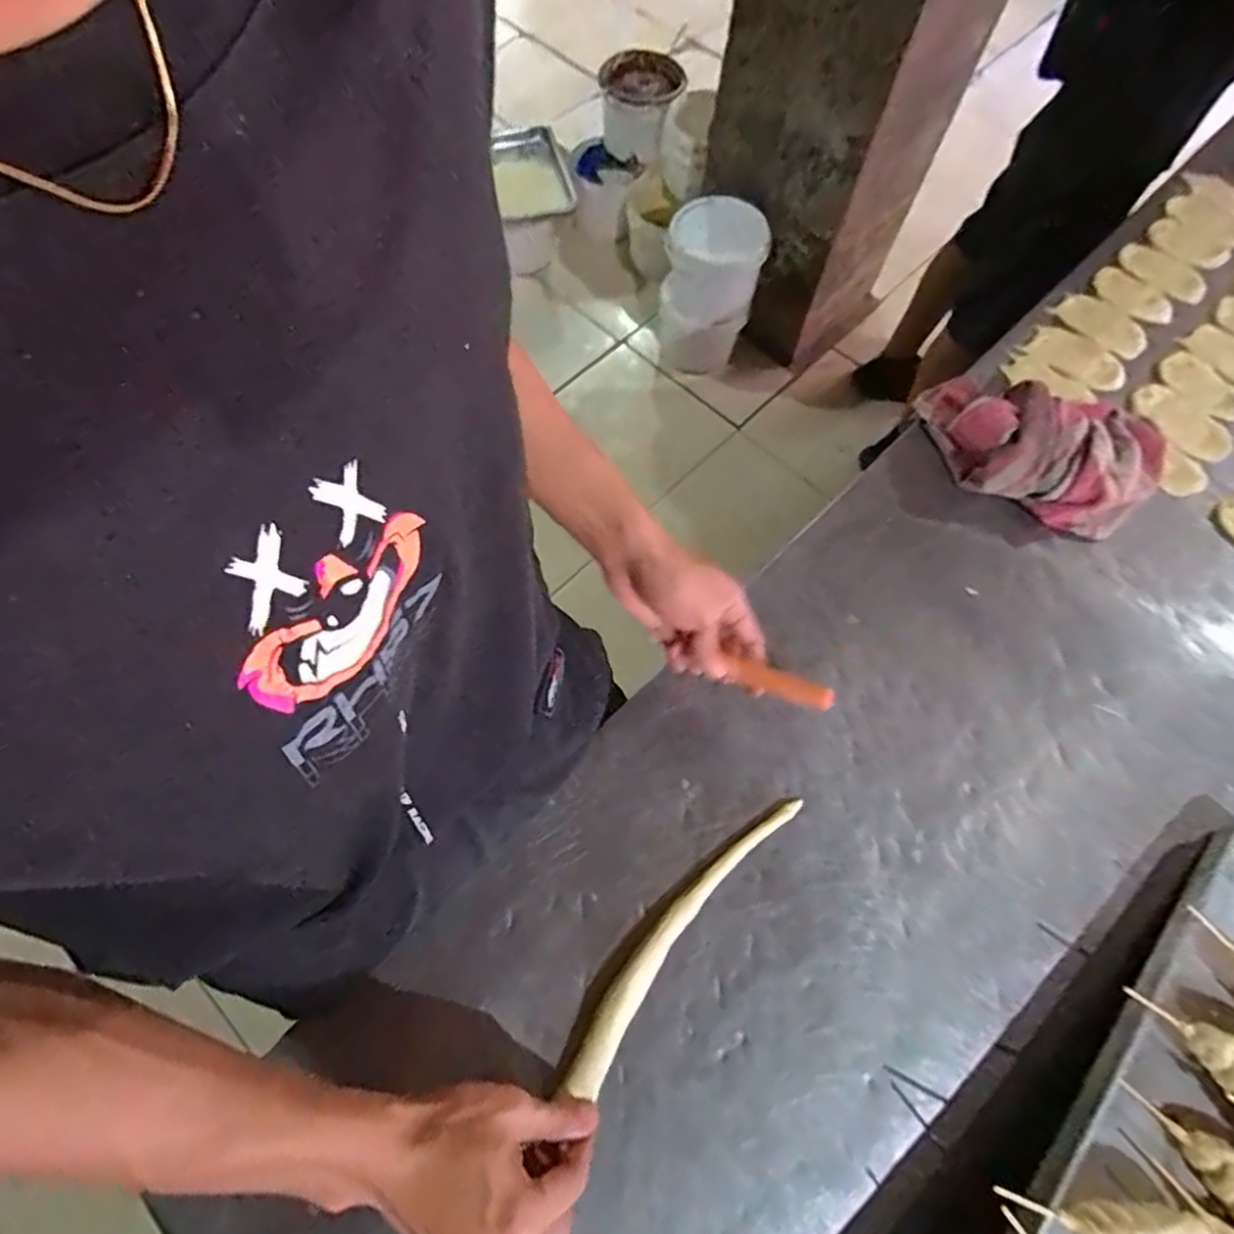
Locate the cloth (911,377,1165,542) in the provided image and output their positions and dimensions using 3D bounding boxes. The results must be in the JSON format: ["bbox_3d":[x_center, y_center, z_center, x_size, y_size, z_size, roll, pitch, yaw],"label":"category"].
[{"bbox_3d":[0.407,-0.161,0.636,0.223,0.058,0.152,18,66,6],"label":"cloth"}]

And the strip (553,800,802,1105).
[{"bbox_3d":[0.048,0.220,0.482,0.032,0.015,0.242,39,69,15],"label":"strip"}]

